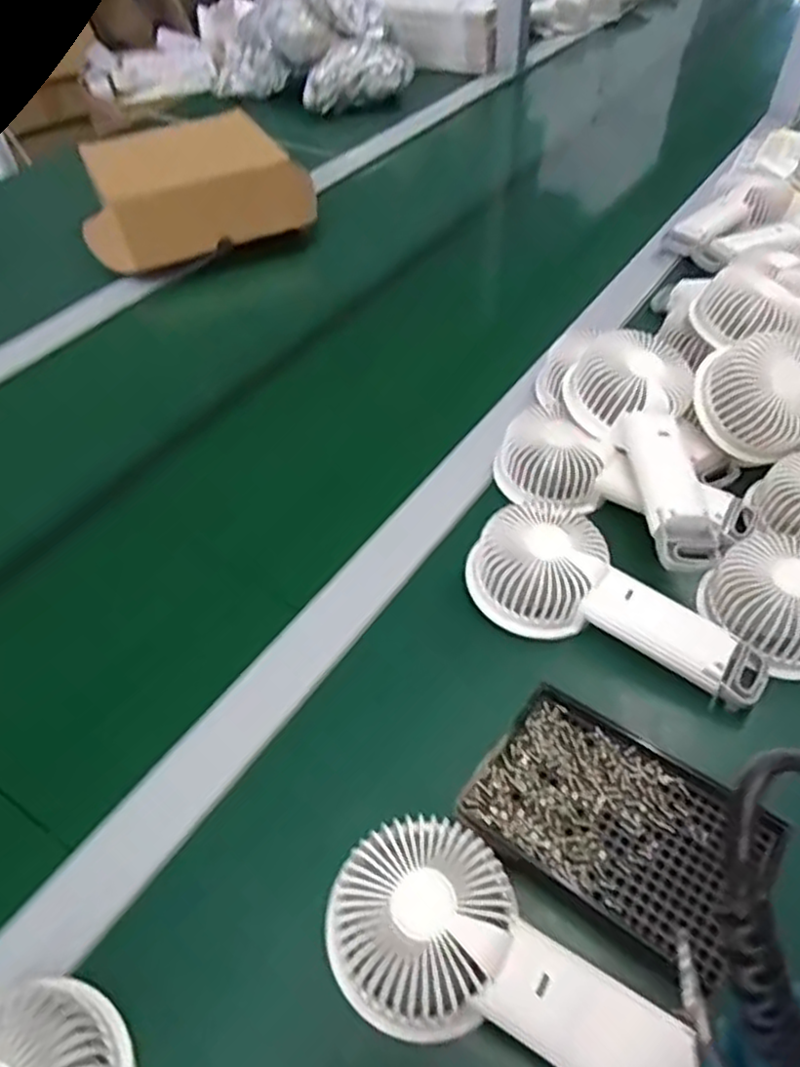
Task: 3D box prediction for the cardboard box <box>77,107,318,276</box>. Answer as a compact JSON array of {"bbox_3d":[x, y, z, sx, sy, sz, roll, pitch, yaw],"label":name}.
[{"bbox_3d":[-0.228,-0.387,0.771,0.250,0.086,0.140,-18,51,-12],"label":"cardboard box"}]

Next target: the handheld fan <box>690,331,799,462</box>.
[{"bbox_3d":[0.303,-0.081,0.501,0.182,0.067,0.083,19,49,-12],"label":"handheld fan"}]

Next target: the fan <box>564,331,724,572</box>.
[{"bbox_3d":[0.177,-0.058,0.474,0.083,0.037,0.176,-9,64,-4],"label":"fan"}]

